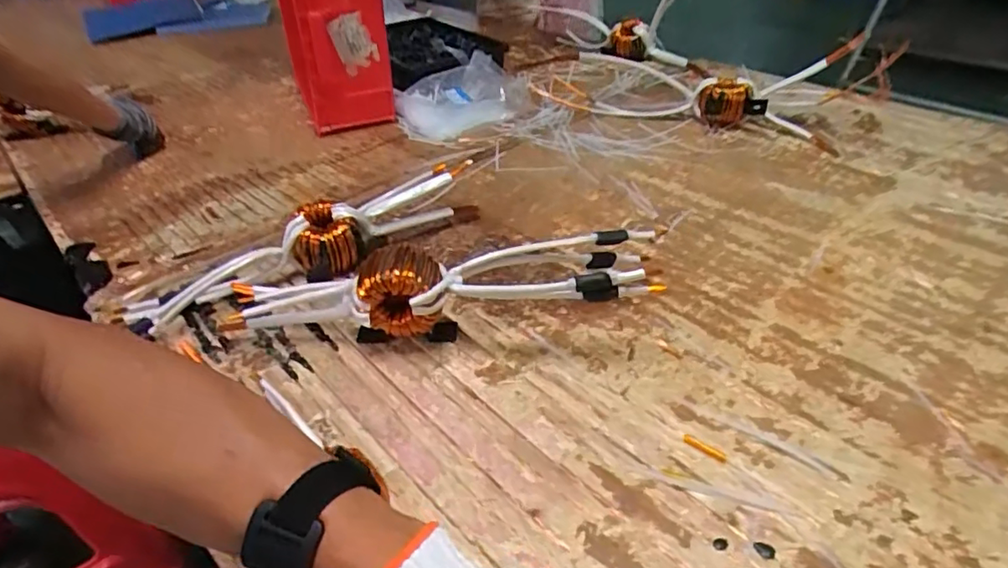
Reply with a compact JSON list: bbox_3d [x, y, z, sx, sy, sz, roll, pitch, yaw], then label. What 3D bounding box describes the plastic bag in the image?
[{"bbox_3d":[-0.065,-0.343,1.062,0.261,0.071,0.175,-12,39,-12],"label":"plastic bag"}]

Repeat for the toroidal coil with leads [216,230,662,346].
[{"bbox_3d":[-0.071,0.005,0.591,0.436,0.094,0.107,-2,38,2],"label":"toroidal coil with leads"}]

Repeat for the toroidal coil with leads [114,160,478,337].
[{"bbox_3d":[-0.231,-0.054,0.678,0.428,0.086,0.098,-22,42,-23],"label":"toroidal coil with leads"}]

